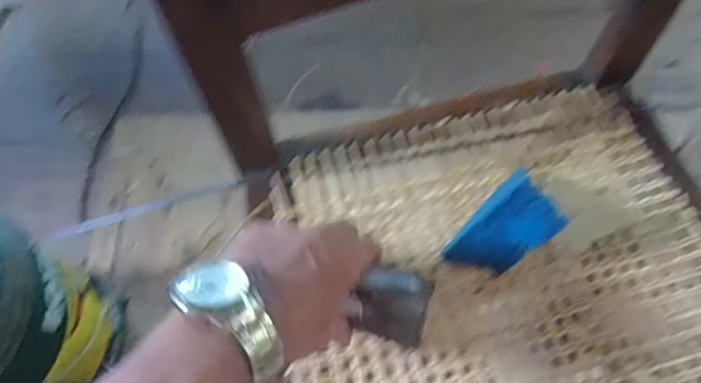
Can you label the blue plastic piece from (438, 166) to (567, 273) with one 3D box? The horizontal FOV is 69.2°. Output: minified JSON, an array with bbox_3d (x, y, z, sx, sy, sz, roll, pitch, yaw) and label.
[{"bbox_3d":[0.138,0.033,0.450,0.107,0.057,0.062,-33,66,-15],"label":"blue plastic piece"}]

